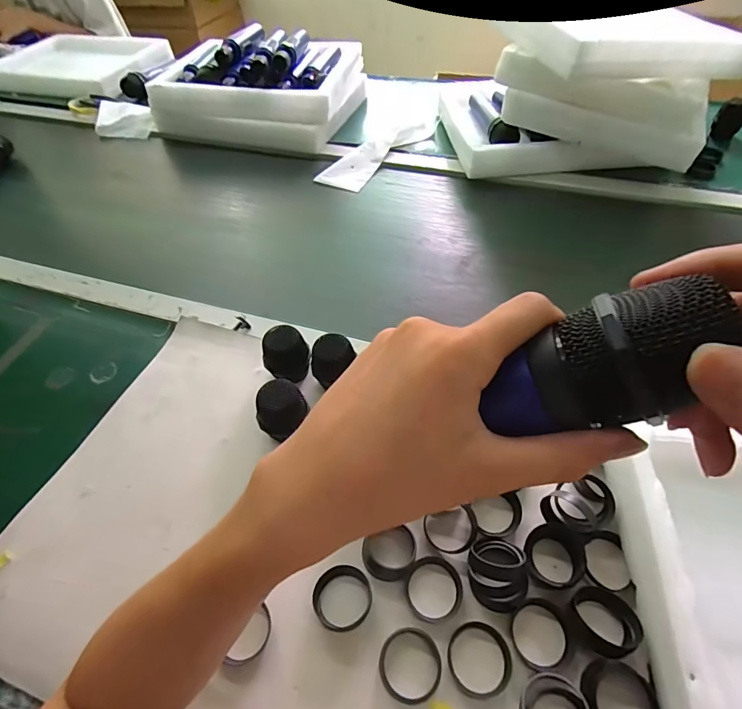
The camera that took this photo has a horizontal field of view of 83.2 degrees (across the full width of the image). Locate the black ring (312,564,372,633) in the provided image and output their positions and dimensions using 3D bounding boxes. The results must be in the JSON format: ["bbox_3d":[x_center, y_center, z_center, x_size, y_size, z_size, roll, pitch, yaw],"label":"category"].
[{"bbox_3d":[-0.022,0.187,0.322,0.044,0.009,0.044,-1,51,2],"label":"black ring"}]

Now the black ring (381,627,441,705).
[{"bbox_3d":[0.028,0.220,0.297,0.044,0.007,0.044,-1,51,2],"label":"black ring"}]

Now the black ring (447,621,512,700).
[{"bbox_3d":[0.077,0.217,0.298,0.043,0.007,0.045,-1,51,2],"label":"black ring"}]

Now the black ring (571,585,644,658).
[{"bbox_3d":[0.171,0.191,0.304,0.039,0.013,0.044,-16,52,-10],"label":"black ring"}]

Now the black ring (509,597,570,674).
[{"bbox_3d":[0.124,0.203,0.305,0.043,0.009,0.043,-1,51,2],"label":"black ring"}]

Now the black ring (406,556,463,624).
[{"bbox_3d":[0.049,0.182,0.325,0.043,0.007,0.043,-1,51,2],"label":"black ring"}]

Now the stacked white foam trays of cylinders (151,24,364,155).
[{"bbox_3d":[-0.218,-0.564,0.854,0.357,0.107,0.317,10,52,10],"label":"stacked white foam trays of cylinders"}]

